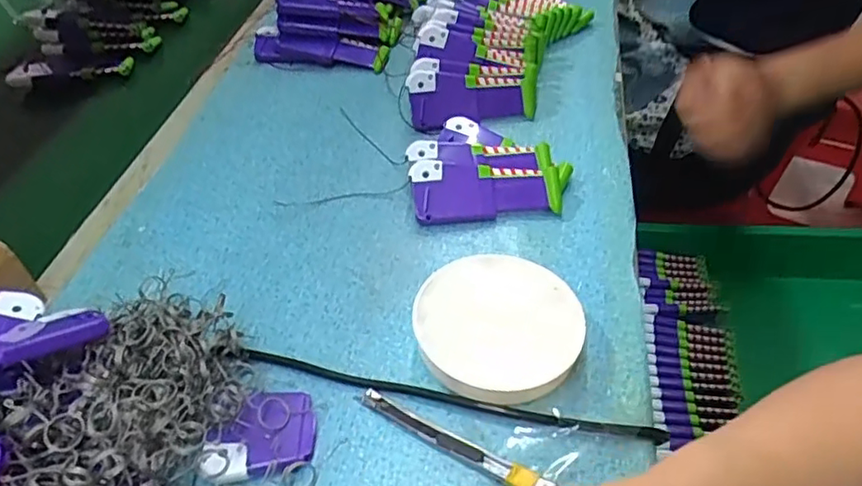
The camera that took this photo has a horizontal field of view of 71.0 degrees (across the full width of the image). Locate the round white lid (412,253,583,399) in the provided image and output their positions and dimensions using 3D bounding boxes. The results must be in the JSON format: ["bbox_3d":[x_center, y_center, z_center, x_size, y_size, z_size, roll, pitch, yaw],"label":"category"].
[{"bbox_3d":[0.047,0.055,0.399,0.105,0.028,0.104,0,46,0],"label":"round white lid"}]

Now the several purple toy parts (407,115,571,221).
[{"bbox_3d":[0.046,-0.066,0.515,0.129,0.030,0.110,-5,46,-5],"label":"several purple toy parts"}]

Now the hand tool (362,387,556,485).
[{"bbox_3d":[0.011,0.113,0.352,0.122,0.016,0.013,24,51,21],"label":"hand tool"}]

